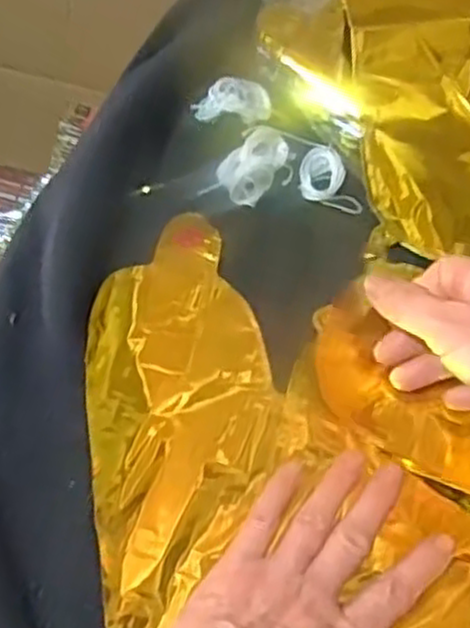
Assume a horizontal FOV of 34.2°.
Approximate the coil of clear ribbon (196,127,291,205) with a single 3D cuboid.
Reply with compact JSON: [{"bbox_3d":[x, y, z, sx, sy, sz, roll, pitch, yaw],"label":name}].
[{"bbox_3d":[0.011,-0.098,0.510,0.030,0.022,0.066,35,59,16],"label":"coil of clear ribbon"}]

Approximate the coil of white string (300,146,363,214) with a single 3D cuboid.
[{"bbox_3d":[0.068,-0.095,0.529,0.046,0.010,0.046,15,56,3],"label":"coil of white string"}]

